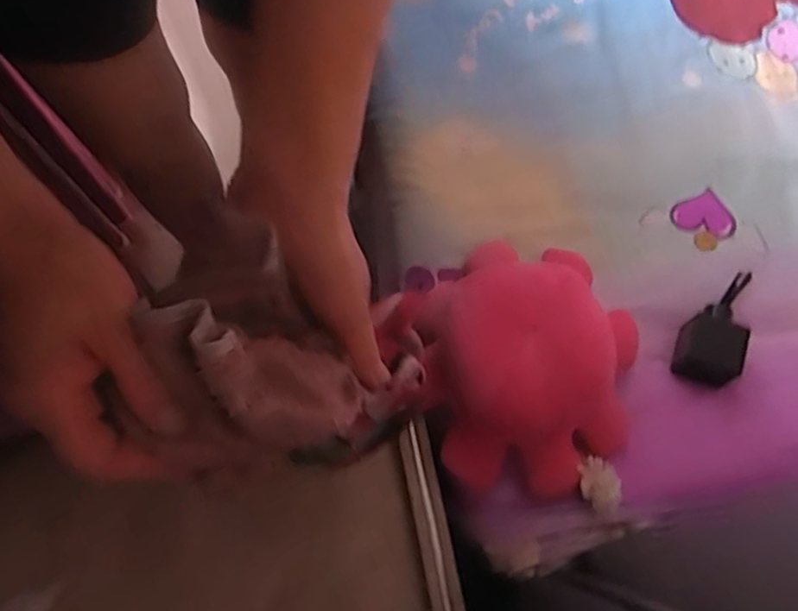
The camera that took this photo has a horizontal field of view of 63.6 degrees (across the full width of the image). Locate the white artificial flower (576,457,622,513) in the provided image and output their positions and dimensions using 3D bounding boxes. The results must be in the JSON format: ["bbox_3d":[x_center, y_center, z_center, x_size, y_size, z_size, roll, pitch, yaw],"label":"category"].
[{"bbox_3d":[0.152,0.136,0.487,0.028,0.022,0.040,-5,74,-3],"label":"white artificial flower"}]

